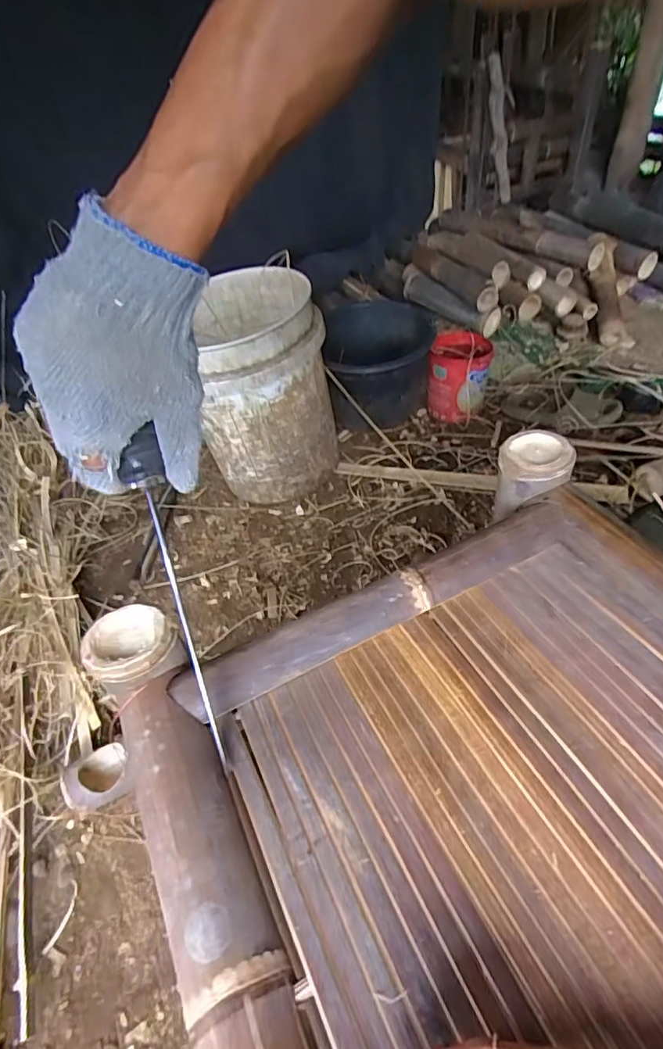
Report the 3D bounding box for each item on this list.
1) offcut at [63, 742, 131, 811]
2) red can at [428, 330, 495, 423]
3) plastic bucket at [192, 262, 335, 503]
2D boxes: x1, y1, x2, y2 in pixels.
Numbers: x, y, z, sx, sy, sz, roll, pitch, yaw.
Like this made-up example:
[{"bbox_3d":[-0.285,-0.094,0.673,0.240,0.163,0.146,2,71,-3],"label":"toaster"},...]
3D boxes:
[{"bbox_3d":[-0.310,0.333,0.703,0.070,0.067,0.070,-24,47,-16],"label":"offcut"},{"bbox_3d":[0.292,-0.337,1.223,0.134,0.151,0.142,7,47,14],"label":"red can"},{"bbox_3d":[-0.127,-0.264,1.069,0.250,0.363,0.292,-11,45,-3],"label":"plastic bucket"}]

